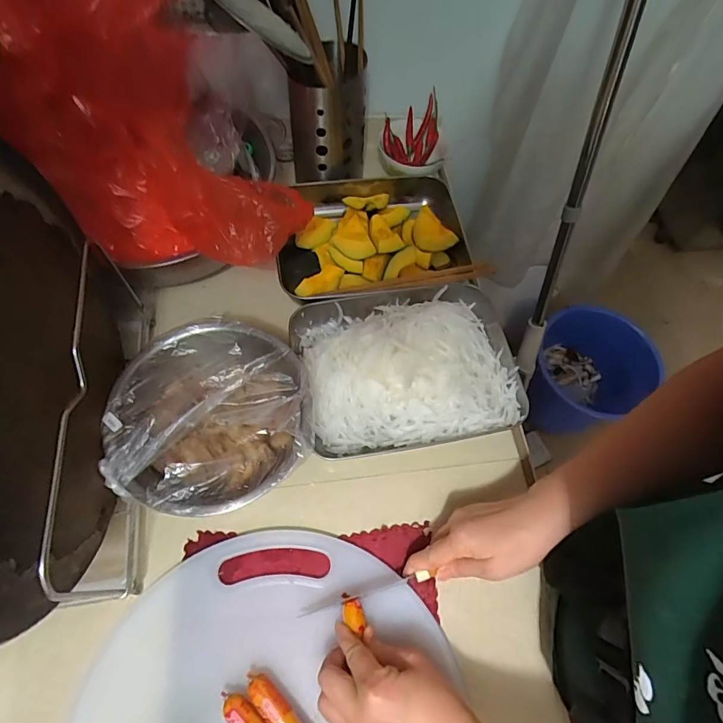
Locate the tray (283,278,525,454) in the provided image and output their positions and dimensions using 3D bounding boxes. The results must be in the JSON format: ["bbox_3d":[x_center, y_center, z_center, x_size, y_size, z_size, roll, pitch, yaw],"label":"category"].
[{"bbox_3d":[0.054,-0.001,0.507,0.255,0.068,0.197,-8,65,-7],"label":"tray"}]

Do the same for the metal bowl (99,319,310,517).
[{"bbox_3d":[-0.153,0.061,0.452,0.188,0.088,0.188,1,64,-3],"label":"metal bowl"}]

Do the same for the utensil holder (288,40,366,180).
[{"bbox_3d":[-0.047,-0.338,0.609,0.105,0.176,0.114,-9,65,-8],"label":"utensil holder"}]

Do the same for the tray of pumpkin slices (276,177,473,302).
[{"bbox_3d":[0.021,-0.172,0.602,0.270,0.056,0.204,-5,65,-6],"label":"tray of pumpkin slices"}]

